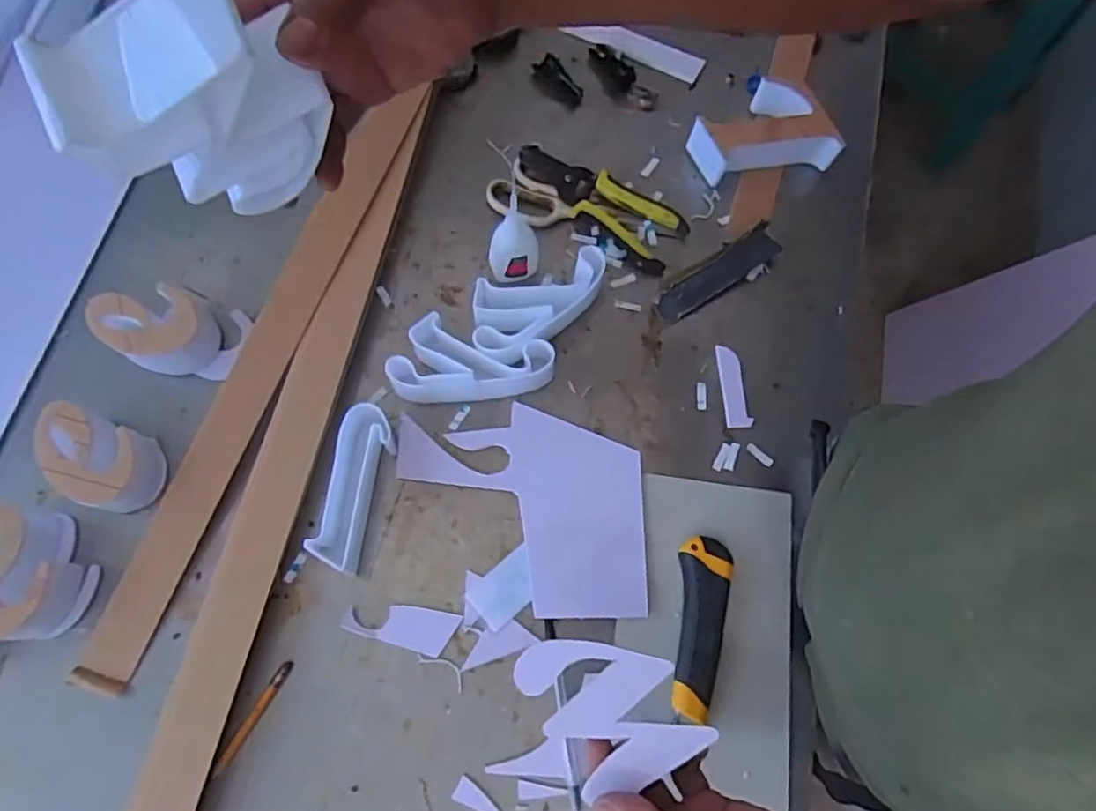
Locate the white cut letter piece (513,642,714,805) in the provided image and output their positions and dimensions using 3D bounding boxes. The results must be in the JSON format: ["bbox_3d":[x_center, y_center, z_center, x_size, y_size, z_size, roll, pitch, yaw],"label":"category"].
[{"bbox_3d":[0.037,0.175,0.389,0.081,0.004,0.098,-32,73,-7],"label":"white cut letter piece"}]

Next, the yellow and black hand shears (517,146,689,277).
[{"bbox_3d":[0.056,-0.202,0.631,0.170,0.024,0.076,38,74,10],"label":"yellow and black hand shears"}]

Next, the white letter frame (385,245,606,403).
[{"bbox_3d":[-0.035,-0.066,0.574,0.105,0.041,0.207,40,74,10],"label":"white letter frame"}]

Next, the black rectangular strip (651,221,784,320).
[{"bbox_3d":[0.161,-0.125,0.613,0.140,0.023,0.034,-33,76,-12],"label":"black rectangular strip"}]

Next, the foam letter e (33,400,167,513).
[{"bbox_3d":[-0.356,0.043,0.519,0.089,0.046,0.066,21,72,4],"label":"foam letter e"}]

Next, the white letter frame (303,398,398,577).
[{"bbox_3d":[-0.155,0.066,0.526,0.040,0.036,0.128,11,71,1],"label":"white letter frame"}]

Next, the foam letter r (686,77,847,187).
[{"bbox_3d":[0.210,-0.273,0.653,0.135,0.051,0.087,-13,73,-7],"label":"foam letter r"}]

